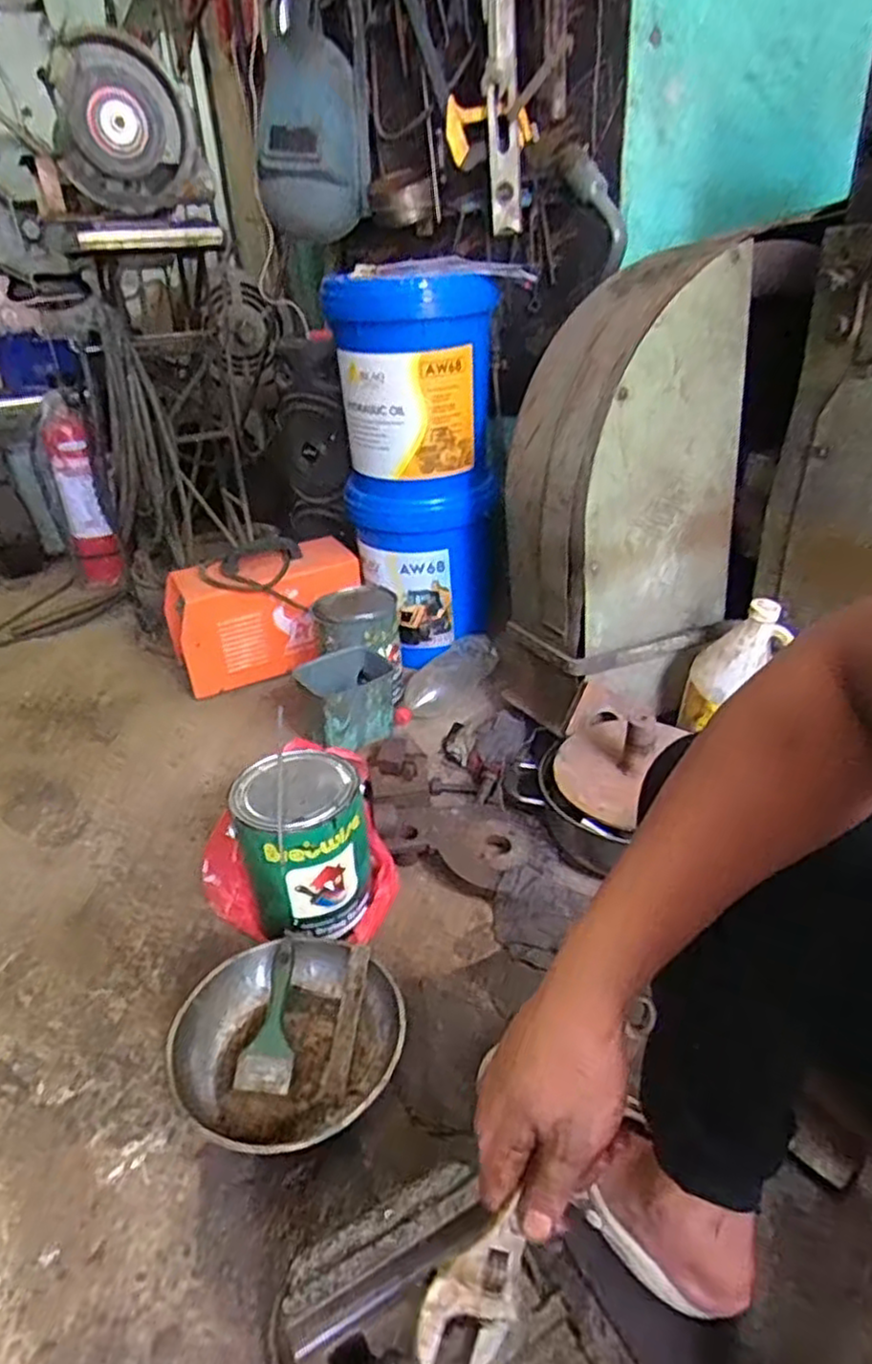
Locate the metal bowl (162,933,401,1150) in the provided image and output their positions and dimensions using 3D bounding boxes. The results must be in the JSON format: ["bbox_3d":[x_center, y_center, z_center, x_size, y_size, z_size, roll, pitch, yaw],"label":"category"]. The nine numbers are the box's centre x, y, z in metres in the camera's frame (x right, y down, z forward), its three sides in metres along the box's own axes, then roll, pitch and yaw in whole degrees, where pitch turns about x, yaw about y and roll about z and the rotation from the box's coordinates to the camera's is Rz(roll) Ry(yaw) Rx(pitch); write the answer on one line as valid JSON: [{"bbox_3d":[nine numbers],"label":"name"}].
[{"bbox_3d":[-0.166,0.395,0.791,0.234,0.063,0.230,-3,31,2],"label":"metal bowl"}]

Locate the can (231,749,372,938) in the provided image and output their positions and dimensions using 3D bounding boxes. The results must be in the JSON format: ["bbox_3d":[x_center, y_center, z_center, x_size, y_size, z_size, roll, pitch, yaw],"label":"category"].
[{"bbox_3d":[-0.168,0.219,0.945,0.149,0.213,0.156,-3,28,2],"label":"can"}]

